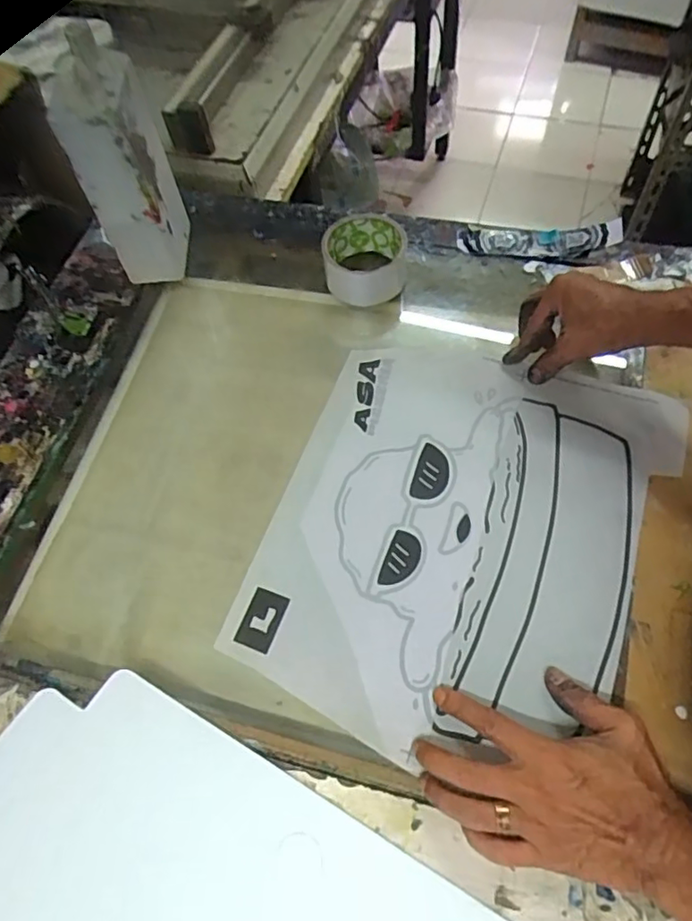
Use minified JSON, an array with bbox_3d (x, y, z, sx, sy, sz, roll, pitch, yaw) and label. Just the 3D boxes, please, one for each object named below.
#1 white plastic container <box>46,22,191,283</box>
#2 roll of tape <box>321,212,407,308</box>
[{"bbox_3d":[-0.215,-0.283,0.559,0.067,0.218,0.094,-8,63,-1],"label":"white plastic container"},{"bbox_3d":[0.021,-0.216,0.606,0.089,0.048,0.101,-1,63,2],"label":"roll of tape"}]

